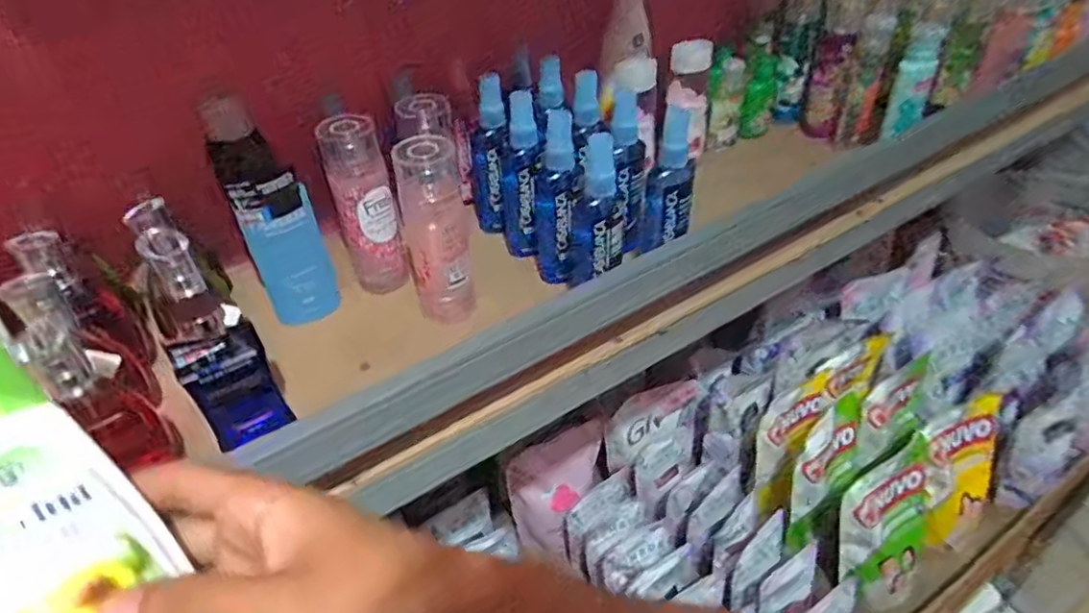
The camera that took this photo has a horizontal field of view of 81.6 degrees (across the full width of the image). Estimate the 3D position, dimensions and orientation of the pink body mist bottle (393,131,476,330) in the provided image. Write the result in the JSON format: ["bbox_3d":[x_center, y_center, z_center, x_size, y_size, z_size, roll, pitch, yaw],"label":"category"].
[{"bbox_3d":[-0.086,-0.054,0.498,0.052,0.162,0.050,-14,38,-11],"label":"pink body mist bottle"}]

